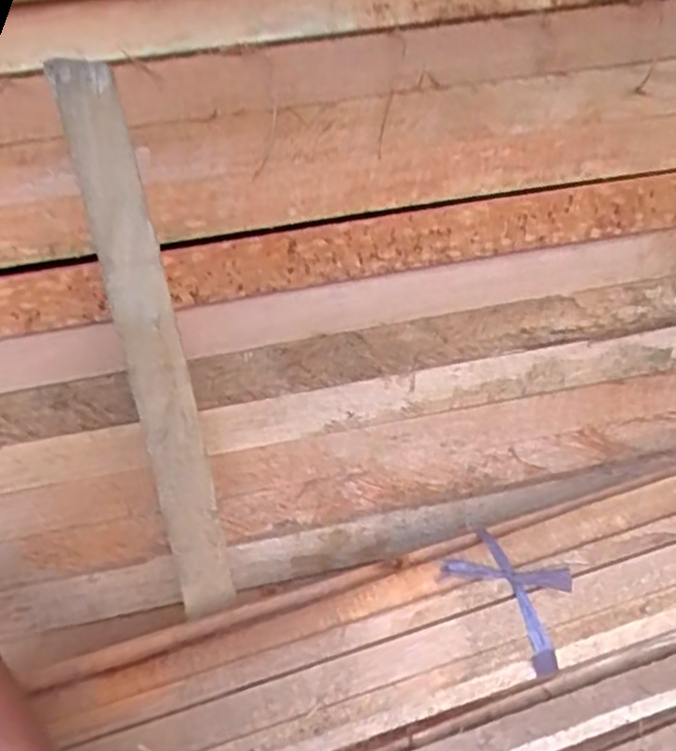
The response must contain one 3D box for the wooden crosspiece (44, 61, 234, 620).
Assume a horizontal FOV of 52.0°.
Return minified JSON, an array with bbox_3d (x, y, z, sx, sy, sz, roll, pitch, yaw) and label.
[{"bbox_3d":[-0.152,-0.002,0.582,0.050,0.475,0.016,-12,19,-10],"label":"wooden crosspiece"}]

